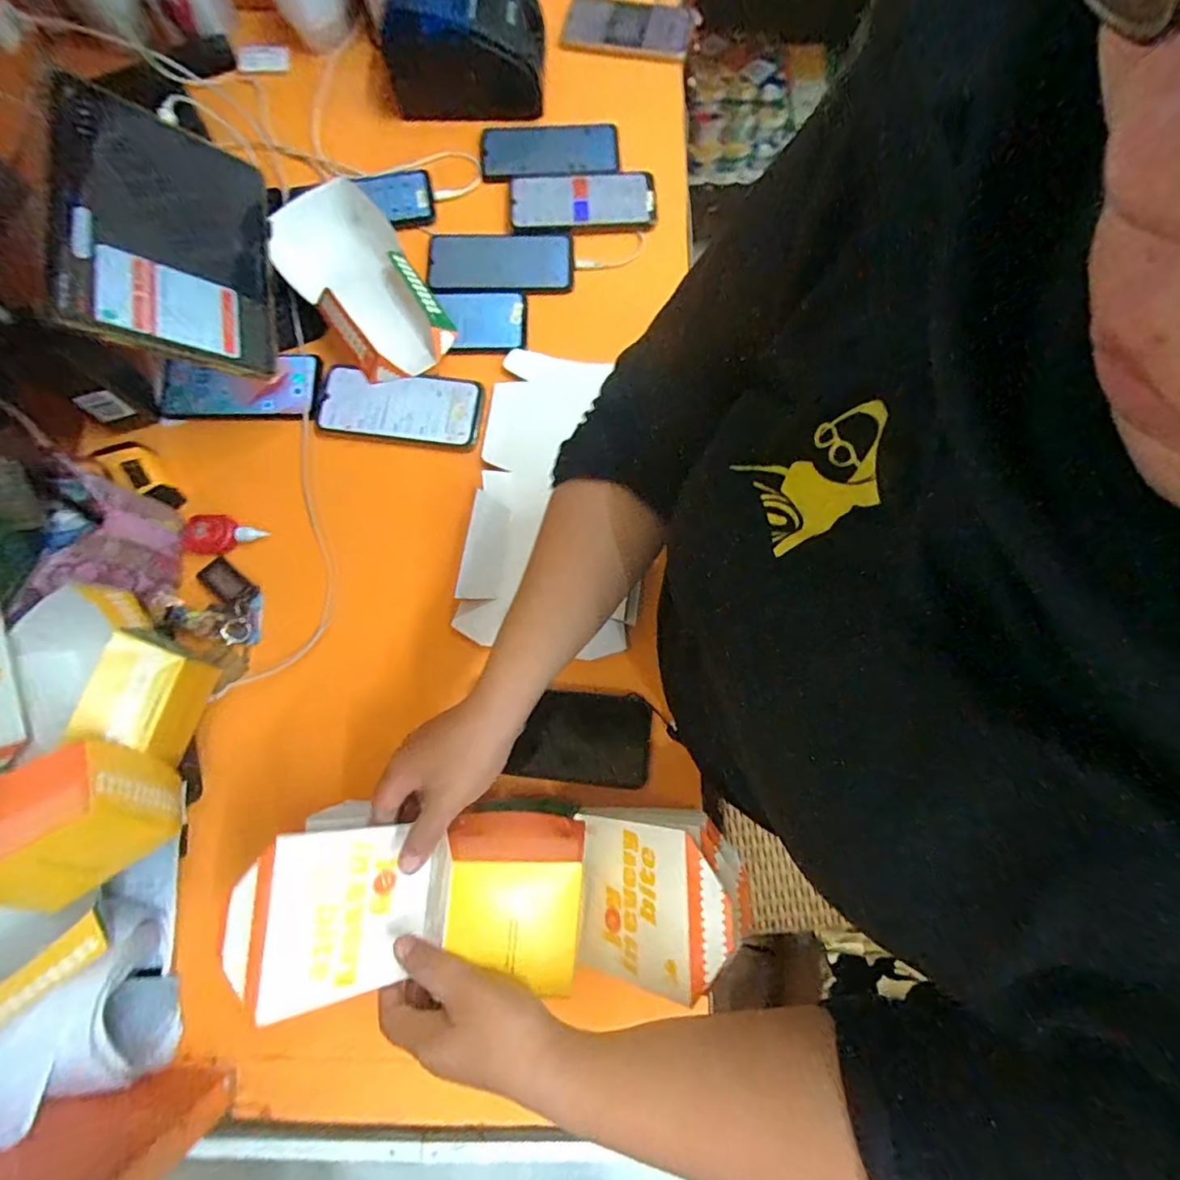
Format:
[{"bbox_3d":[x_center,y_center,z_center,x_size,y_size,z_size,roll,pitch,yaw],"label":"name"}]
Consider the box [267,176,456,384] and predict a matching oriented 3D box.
[{"bbox_3d":[-0.236,-0.318,0.594,0.123,0.062,0.216,-33,79,-8],"label":"box"}]

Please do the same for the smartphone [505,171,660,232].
[{"bbox_3d":[-0.009,-0.455,0.653,0.167,0.011,0.081,-3,77,-1],"label":"smartphone"}]

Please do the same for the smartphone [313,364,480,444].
[{"bbox_3d":[-0.203,-0.198,0.592,0.171,0.012,0.074,6,77,1],"label":"smartphone"}]

